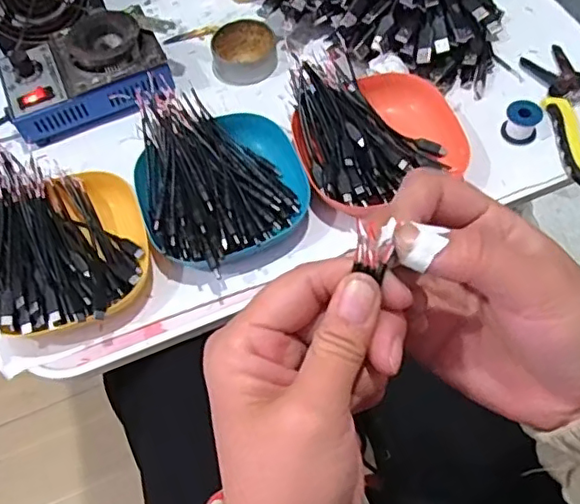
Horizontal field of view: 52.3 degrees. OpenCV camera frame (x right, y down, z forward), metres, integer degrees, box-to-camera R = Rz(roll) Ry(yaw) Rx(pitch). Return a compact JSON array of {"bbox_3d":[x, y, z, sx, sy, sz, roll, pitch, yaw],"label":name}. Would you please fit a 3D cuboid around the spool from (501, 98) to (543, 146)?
[{"bbox_3d":[0.206,-0.115,0.525,0.030,0.028,0.028,-2,61,3],"label":"spool"}]

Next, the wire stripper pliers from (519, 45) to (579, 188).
[{"bbox_3d":[0.272,-0.133,0.534,0.121,0.017,0.155,-21,62,-7],"label":"wire stripper pliers"}]

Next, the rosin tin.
[{"bbox_3d":[-0.046,-0.202,0.599,0.065,0.031,0.055,-9,61,-1],"label":"rosin tin"}]

